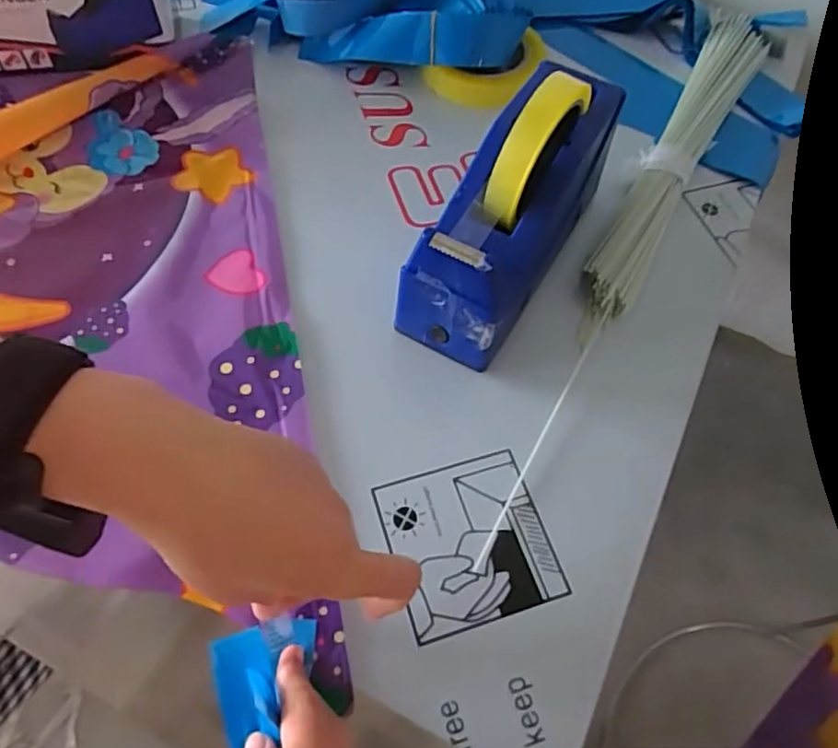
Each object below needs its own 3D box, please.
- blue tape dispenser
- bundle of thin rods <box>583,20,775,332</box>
[{"bbox_3d":[0.065,-0.111,0.422,0.072,0.140,0.200,30,64,13],"label":"blue tape dispenser"},{"bbox_3d":[0.219,-0.192,0.533,0.049,0.021,0.384,29,63,12],"label":"bundle of thin rods"}]

